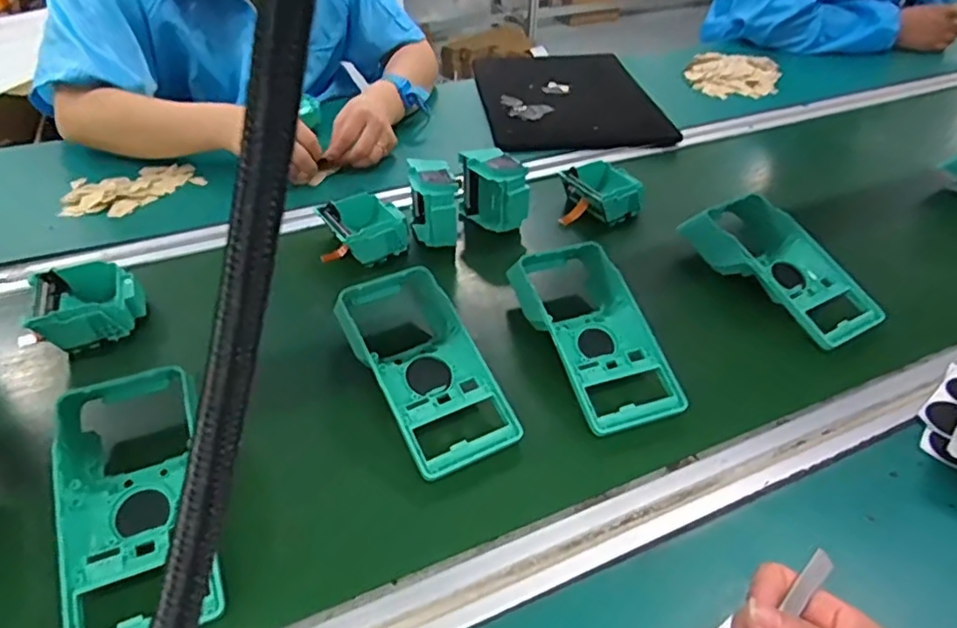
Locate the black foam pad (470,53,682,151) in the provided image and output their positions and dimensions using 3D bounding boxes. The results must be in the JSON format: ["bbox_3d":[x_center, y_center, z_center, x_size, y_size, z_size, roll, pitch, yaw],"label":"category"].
[{"bbox_3d":[0.135,-0.325,0.914,0.253,0.025,0.339,-4,42,-4],"label":"black foam pad"}]

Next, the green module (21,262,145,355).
[{"bbox_3d":[-0.336,-0.007,0.527,0.083,0.041,0.077,-12,45,-16],"label":"green module"}]

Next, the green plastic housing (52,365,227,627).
[{"bbox_3d":[-0.217,0.110,0.387,0.084,0.044,0.191,-15,46,-19],"label":"green plastic housing"}]

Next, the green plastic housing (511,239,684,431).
[{"bbox_3d":[0.093,0.011,0.505,0.083,0.054,0.182,-11,45,-15],"label":"green plastic housing"}]

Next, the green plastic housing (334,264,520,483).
[{"bbox_3d":[-0.044,0.035,0.469,0.088,0.046,0.178,-20,48,-23],"label":"green plastic housing"}]

